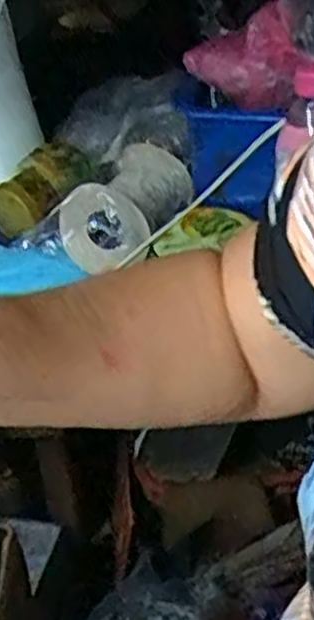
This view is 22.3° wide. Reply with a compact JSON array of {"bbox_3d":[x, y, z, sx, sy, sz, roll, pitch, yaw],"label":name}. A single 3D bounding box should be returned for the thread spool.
[{"bbox_3d":[-0.024,-0.095,0.732,0.088,0.065,0.134,10,36,19],"label":"thread spool"}]

